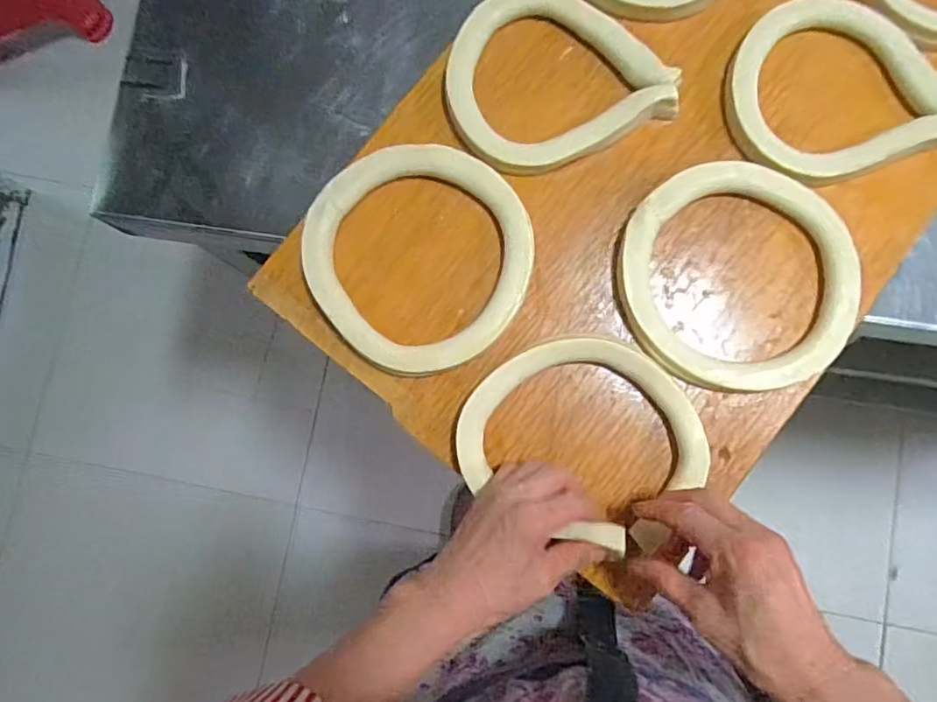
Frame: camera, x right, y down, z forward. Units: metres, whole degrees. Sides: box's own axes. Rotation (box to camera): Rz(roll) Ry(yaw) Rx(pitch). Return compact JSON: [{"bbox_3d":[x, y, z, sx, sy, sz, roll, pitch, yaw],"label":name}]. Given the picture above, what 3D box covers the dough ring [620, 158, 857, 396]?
[{"bbox_3d":[0.203,-0.057,0.452,0.170,0.024,0.170,0,81,1],"label":"dough ring"}]

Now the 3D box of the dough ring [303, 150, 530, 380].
[{"bbox_3d":[-0.039,-0.075,0.462,0.173,0.022,0.170,0,81,1],"label":"dough ring"}]

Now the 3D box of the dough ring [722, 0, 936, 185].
[{"bbox_3d":[0.290,-0.208,0.467,0.160,0.030,0.147,-19,82,-1],"label":"dough ring"}]

